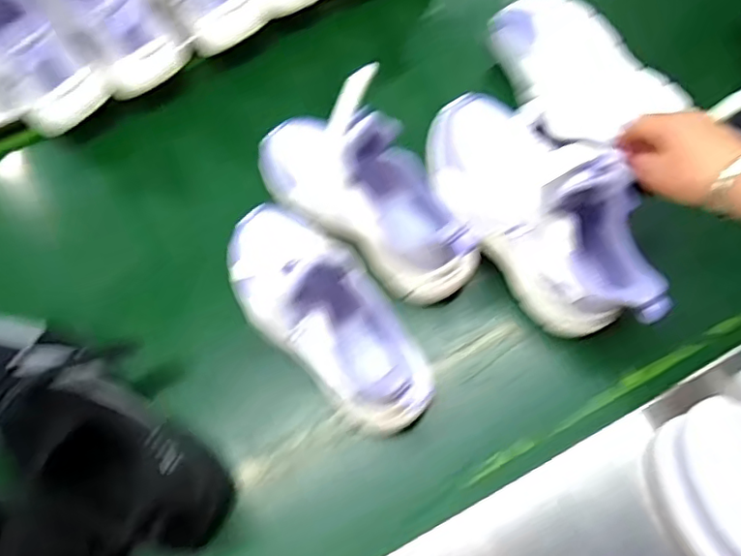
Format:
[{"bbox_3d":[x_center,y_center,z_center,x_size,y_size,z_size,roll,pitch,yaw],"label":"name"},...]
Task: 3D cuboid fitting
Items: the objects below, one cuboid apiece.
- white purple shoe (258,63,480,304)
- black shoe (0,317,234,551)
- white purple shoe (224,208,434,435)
[{"bbox_3d":[-0.012,-0.084,0.516,0.093,0.114,0.239,-41,73,-13],"label":"white purple shoe"},{"bbox_3d":[-0.245,0.112,0.462,0.284,0.123,0.091,29,73,13],"label":"black shoe"},{"bbox_3d":[-0.044,0.024,0.486,0.093,0.126,0.235,-38,72,-11],"label":"white purple shoe"}]

